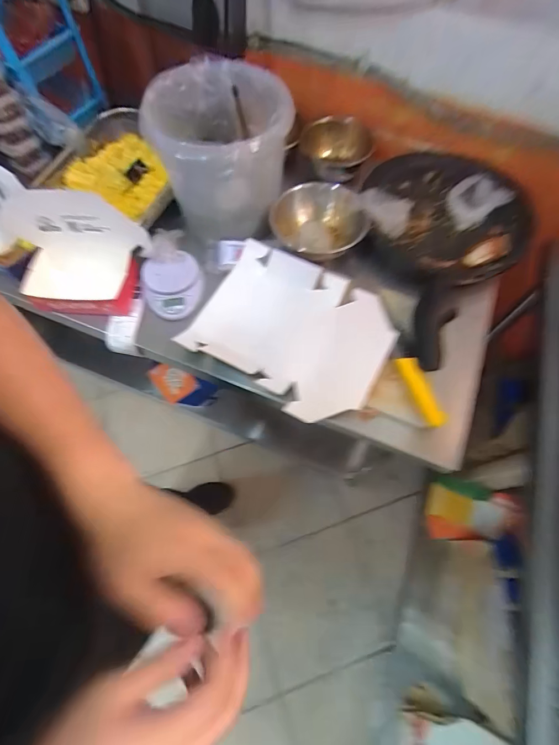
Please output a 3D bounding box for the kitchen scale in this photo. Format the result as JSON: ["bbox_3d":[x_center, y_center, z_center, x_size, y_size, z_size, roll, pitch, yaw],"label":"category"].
[{"bbox_3d":[-0.209,-0.171,0.700,0.118,0.045,0.126,-19,67,-8],"label":"kitchen scale"}]

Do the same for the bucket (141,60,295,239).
[{"bbox_3d":[-0.111,-0.417,0.702,0.236,0.232,0.255,0,66,0],"label":"bucket"}]

